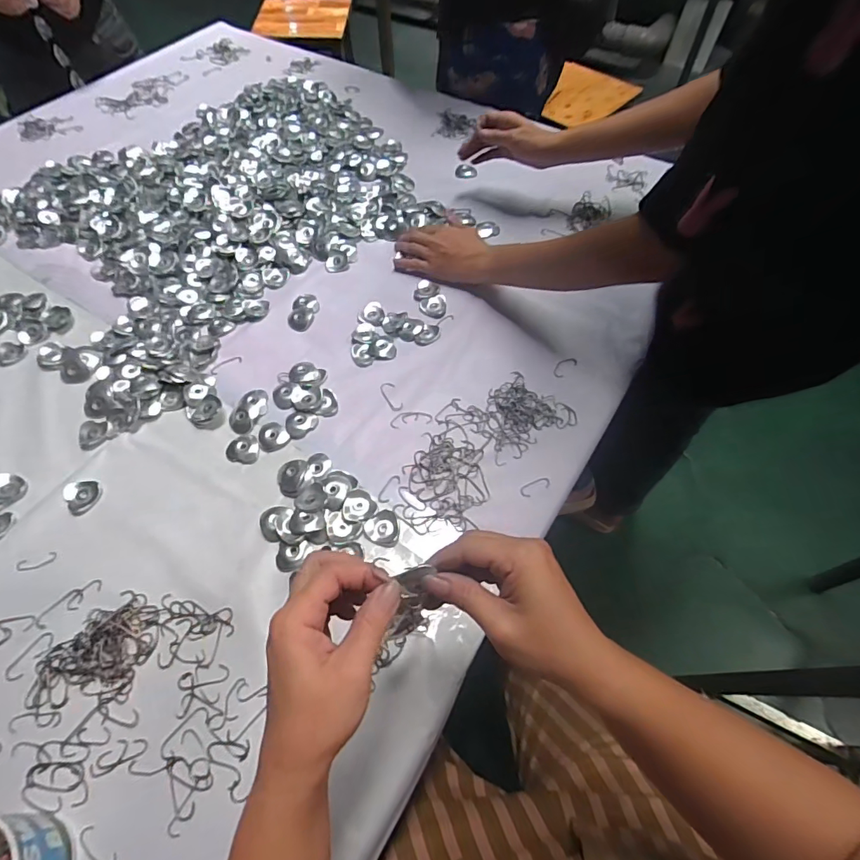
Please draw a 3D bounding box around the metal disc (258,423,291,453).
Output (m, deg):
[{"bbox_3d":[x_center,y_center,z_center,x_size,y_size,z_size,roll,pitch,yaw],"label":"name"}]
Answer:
[{"bbox_3d":[-0.181,0.006,0.555,0.032,0.007,0.036,-36,66,-18],"label":"metal disc"}]

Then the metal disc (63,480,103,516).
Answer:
[{"bbox_3d":[-0.368,0.071,0.517,0.034,0.004,0.035,-18,83,-18],"label":"metal disc"}]

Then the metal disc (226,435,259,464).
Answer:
[{"bbox_3d":[-0.211,0.021,0.547,0.036,0.005,0.036,-1,60,1],"label":"metal disc"}]

